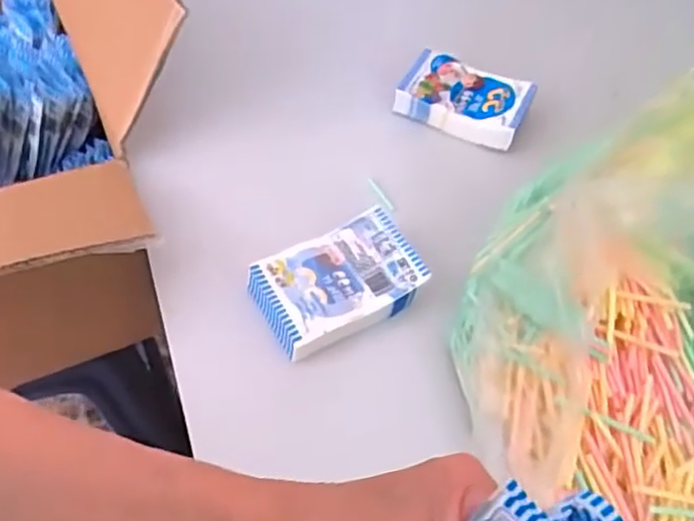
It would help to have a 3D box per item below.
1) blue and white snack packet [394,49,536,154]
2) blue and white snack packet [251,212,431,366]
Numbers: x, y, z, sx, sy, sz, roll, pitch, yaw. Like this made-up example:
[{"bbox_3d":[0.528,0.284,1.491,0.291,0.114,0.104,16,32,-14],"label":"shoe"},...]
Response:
[{"bbox_3d":[0.098,-0.137,0.558,0.102,0.029,0.063,23,56,12],"label":"blue and white snack packet"},{"bbox_3d":[-0.006,0.014,0.443,0.105,0.021,0.071,-25,59,-20],"label":"blue and white snack packet"}]

